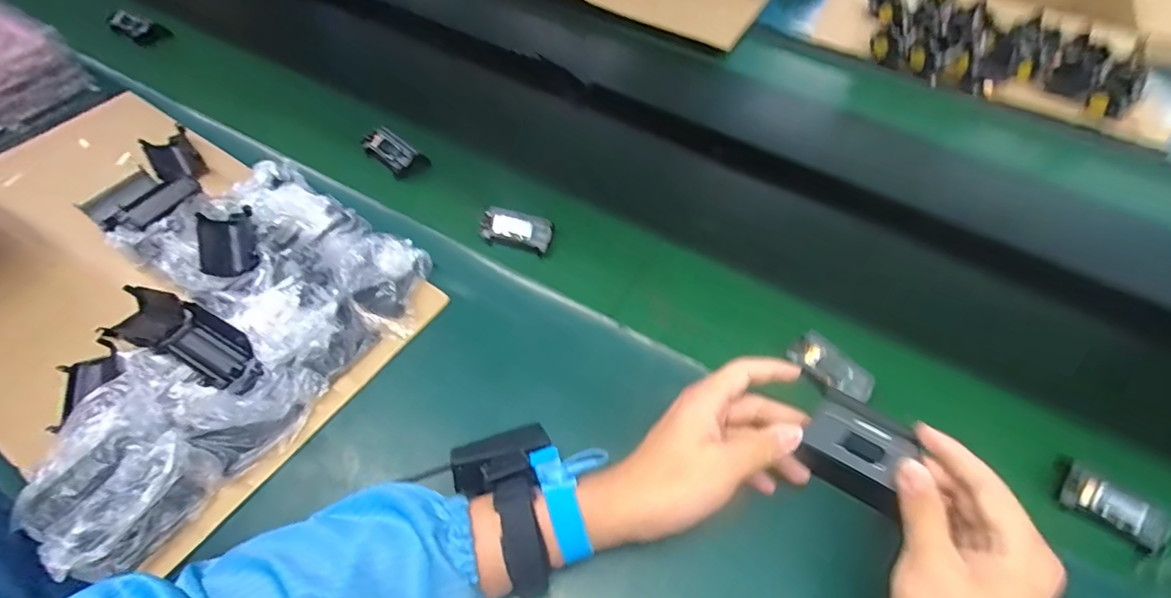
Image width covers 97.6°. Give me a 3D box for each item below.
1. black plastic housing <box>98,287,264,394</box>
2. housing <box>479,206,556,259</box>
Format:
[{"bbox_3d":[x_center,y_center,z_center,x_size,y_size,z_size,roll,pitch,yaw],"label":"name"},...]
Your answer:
[{"bbox_3d":[-0.329,0.031,0.424,0.165,0.040,0.047,21,56,11],"label":"black plastic housing"},{"bbox_3d":[-0.070,-0.072,0.532,0.073,0.020,0.035,12,55,4],"label":"housing"}]

